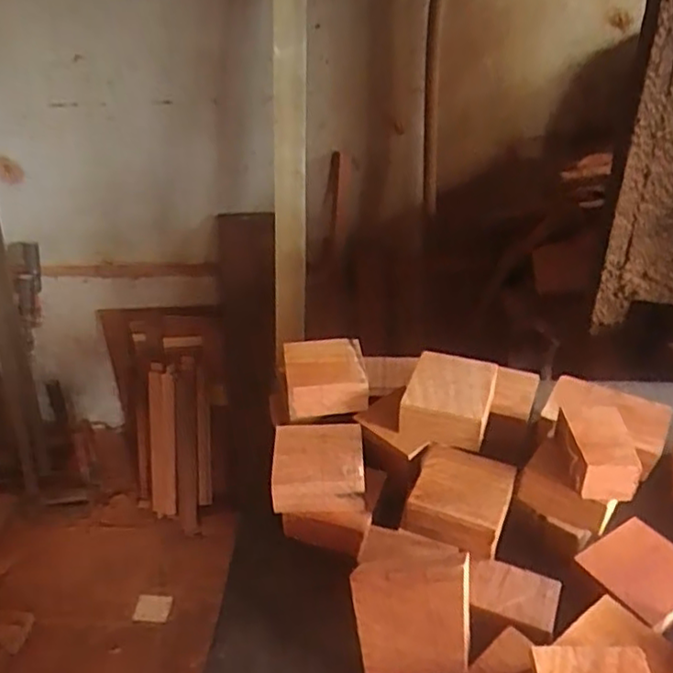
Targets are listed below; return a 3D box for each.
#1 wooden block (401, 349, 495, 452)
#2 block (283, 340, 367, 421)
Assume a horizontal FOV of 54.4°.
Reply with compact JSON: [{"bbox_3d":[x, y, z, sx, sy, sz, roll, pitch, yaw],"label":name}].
[{"bbox_3d":[0.078,0.044,0.453,0.055,0.032,0.060,11,36,18],"label":"wooden block"},{"bbox_3d":[-0.008,0.030,0.477,0.056,0.034,0.049,-6,34,-5],"label":"block"}]

